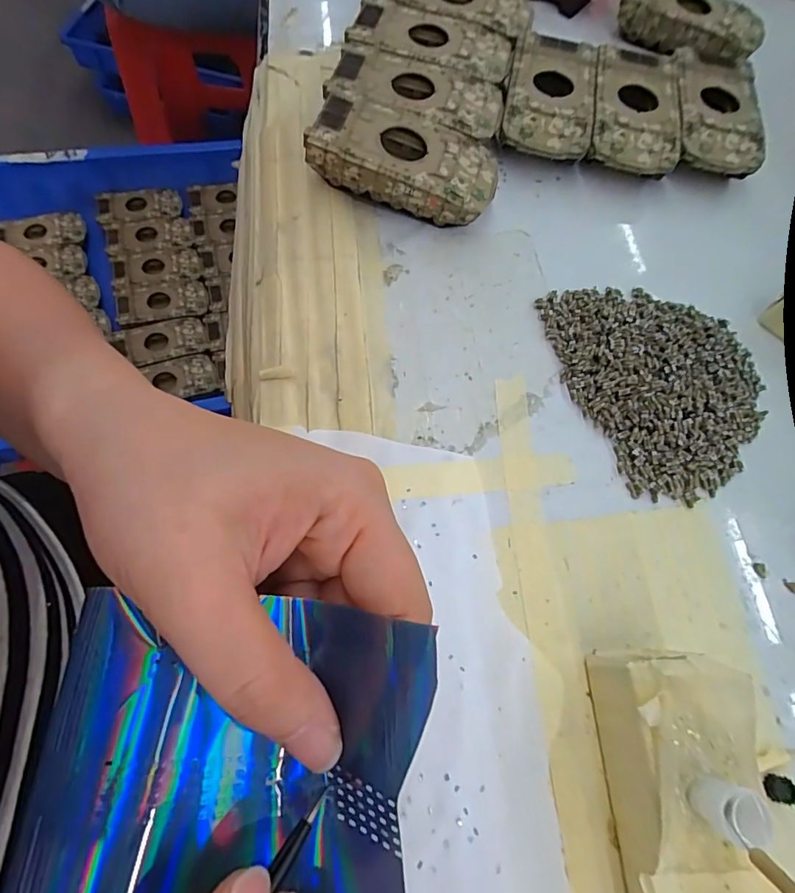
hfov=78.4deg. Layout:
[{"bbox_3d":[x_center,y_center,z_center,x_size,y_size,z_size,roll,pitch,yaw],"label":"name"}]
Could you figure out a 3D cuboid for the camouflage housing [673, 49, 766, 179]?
[{"bbox_3d":[0.191,-0.198,0.300,0.051,0.026,0.084,9,67,0],"label":"camouflage housing"}]

